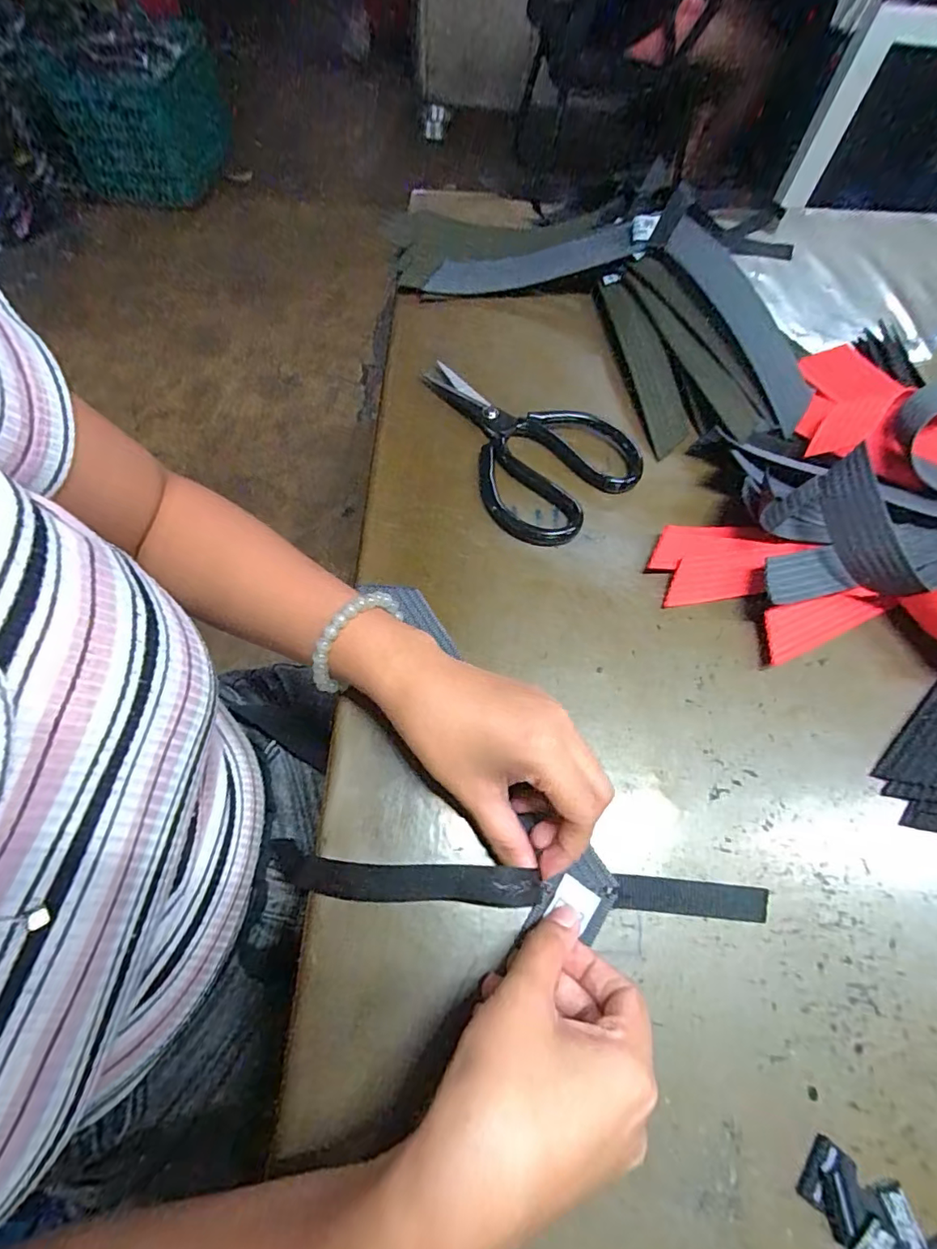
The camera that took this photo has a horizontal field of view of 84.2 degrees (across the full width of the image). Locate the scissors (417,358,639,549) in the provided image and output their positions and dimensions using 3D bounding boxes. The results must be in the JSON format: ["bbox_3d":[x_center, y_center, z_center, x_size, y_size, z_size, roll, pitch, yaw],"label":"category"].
[{"bbox_3d":[0.037,-0.145,0.393,0.125,0.012,0.179,-37,71,-18],"label":"scissors"}]

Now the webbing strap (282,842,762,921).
[{"bbox_3d":[0.028,0.131,0.257,0.247,0.033,0.021,6,64,-4],"label":"webbing strap"}]

